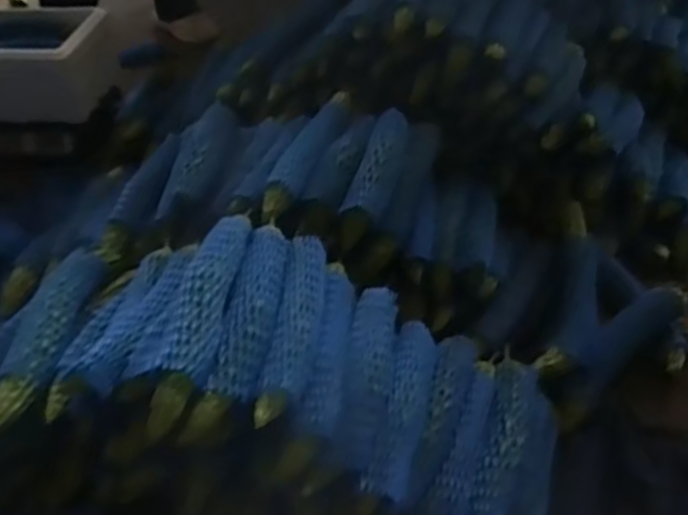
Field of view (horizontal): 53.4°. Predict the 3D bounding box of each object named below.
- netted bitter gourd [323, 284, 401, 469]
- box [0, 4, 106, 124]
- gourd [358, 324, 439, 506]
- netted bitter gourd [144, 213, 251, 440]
[{"bbox_3d":[0.028,0.133,0.781,0.050,0.050,0.239,5,41,9],"label":"netted bitter gourd"},{"bbox_3d":[-0.724,-0.414,1.469,0.435,0.163,0.221,-2,41,0],"label":"box"},{"bbox_3d":[0.070,0.158,0.766,0.045,0.041,0.226,9,42,12],"label":"gourd"},{"bbox_3d":[-0.150,0.055,0.751,0.052,0.058,0.289,3,41,6],"label":"netted bitter gourd"}]

